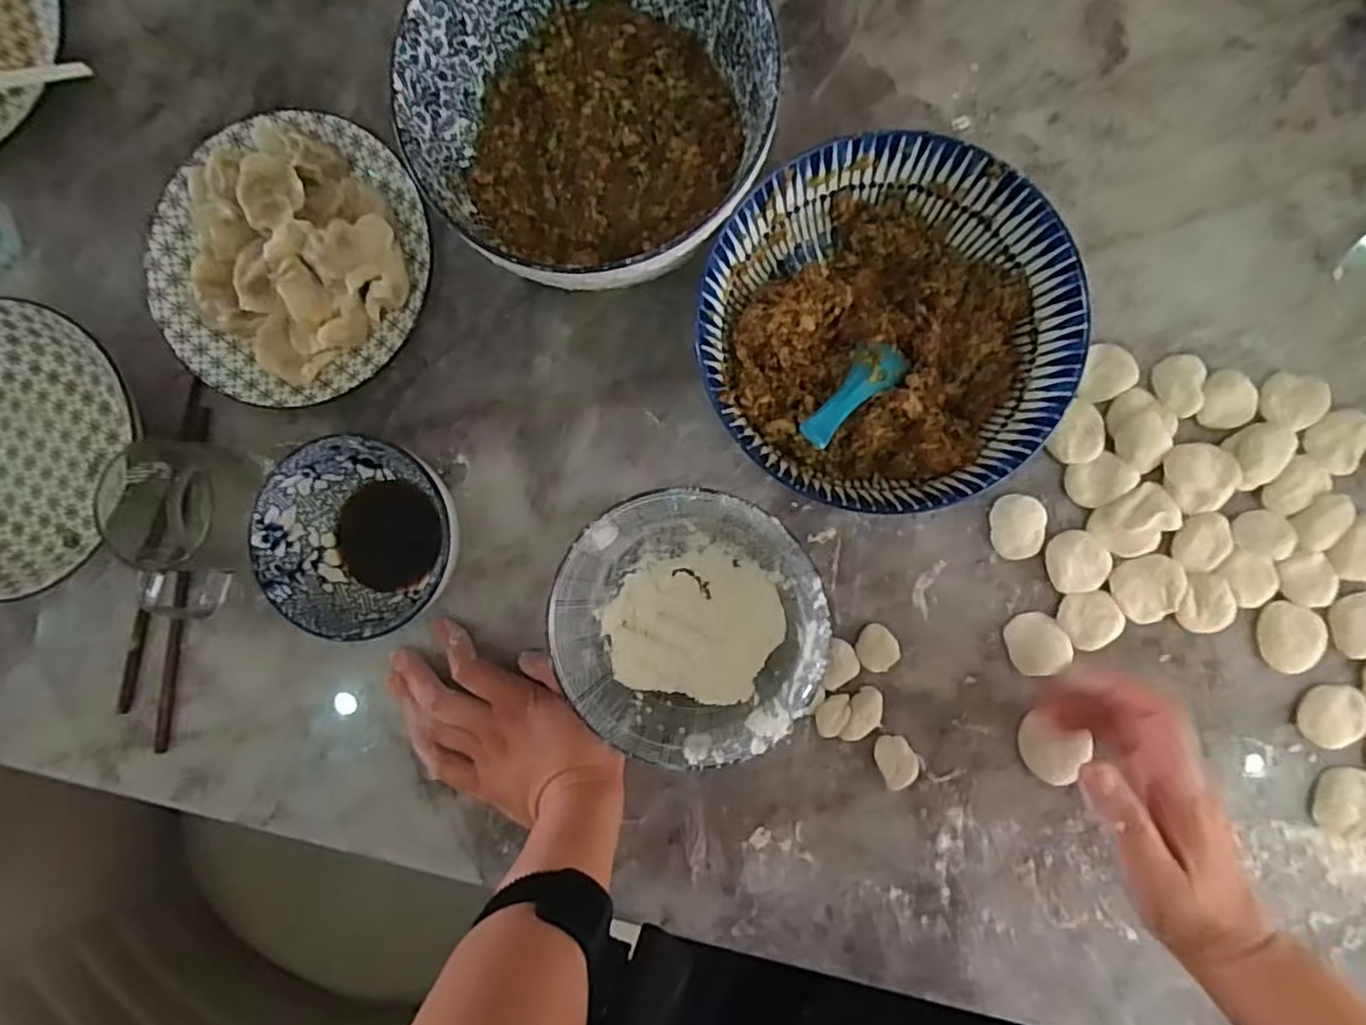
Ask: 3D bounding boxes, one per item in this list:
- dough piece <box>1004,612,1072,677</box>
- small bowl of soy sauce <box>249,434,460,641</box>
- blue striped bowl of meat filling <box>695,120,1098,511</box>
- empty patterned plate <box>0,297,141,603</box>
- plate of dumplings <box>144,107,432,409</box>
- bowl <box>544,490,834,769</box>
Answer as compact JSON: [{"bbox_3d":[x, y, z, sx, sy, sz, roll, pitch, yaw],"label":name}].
[{"bbox_3d":[0.230,0.085,0.443,0.036,0.009,0.038,-15,88,4],"label":"dough piece"},{"bbox_3d":[-0.206,0.012,0.451,0.119,0.065,0.116,0,90,4],"label":"small bowl of soy sauce"},{"bbox_3d":[0.115,-0.104,0.414,0.199,0.089,0.196,0,90,4],"label":"blue striped bowl of meat filling"},{"bbox_3d":[-0.481,-0.048,0.481,0.168,0.043,0.189,24,91,4],"label":"empty patterned plate"},{"bbox_3d":[-0.275,-0.176,0.470,0.198,0.044,0.193,0,90,4],"label":"plate of dumplings"},{"bbox_3d":[0.006,0.065,0.427,0.150,0.077,0.152,0,90,4],"label":"bowl"}]

